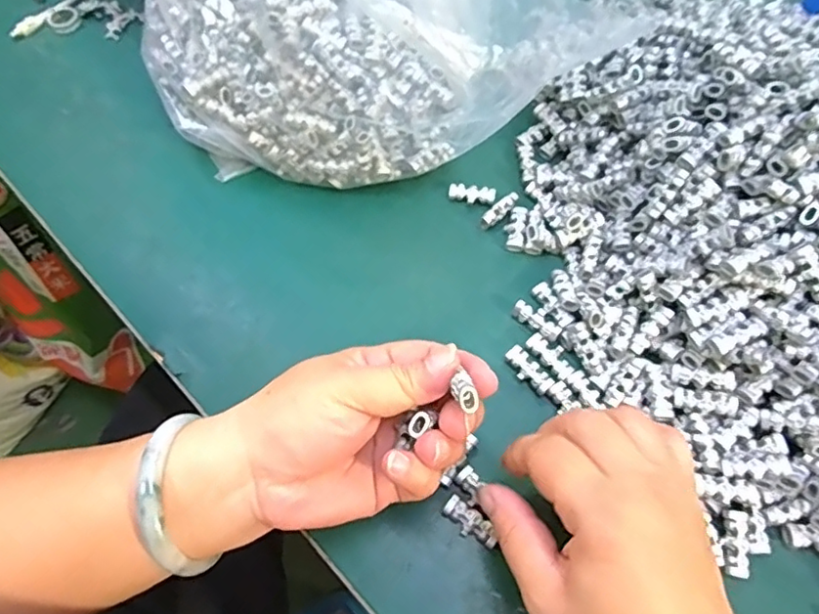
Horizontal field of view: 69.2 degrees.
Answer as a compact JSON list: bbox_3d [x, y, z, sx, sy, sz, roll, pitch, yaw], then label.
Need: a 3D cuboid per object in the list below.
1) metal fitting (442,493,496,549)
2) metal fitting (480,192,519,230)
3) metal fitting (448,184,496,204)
[{"bbox_3d":[0.030,0.107,0.293,0.028,0.006,0.012,38,68,17],"label":"metal fitting"},{"bbox_3d":[0.058,-0.062,0.378,0.010,0.006,0.032,37,68,17],"label":"metal fitting"},{"bbox_3d":[0.041,-0.074,0.384,0.030,0.004,0.011,5,62,2],"label":"metal fitting"}]

